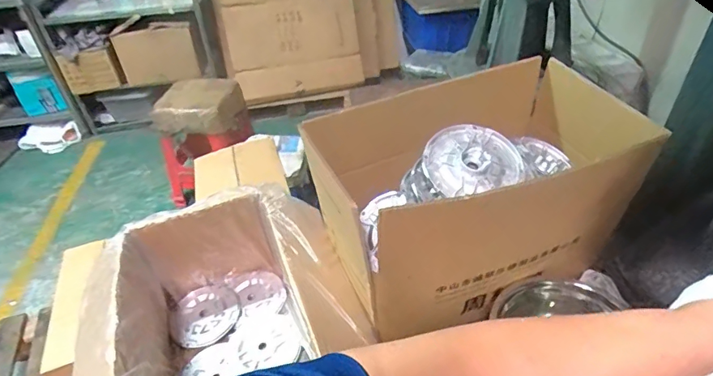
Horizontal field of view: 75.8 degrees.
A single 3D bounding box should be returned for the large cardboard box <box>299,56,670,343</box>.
[{"bbox_3d":[0.189,-0.004,0.772,0.462,0.278,0.294,-16,42,-14],"label":"large cardboard box"}]

